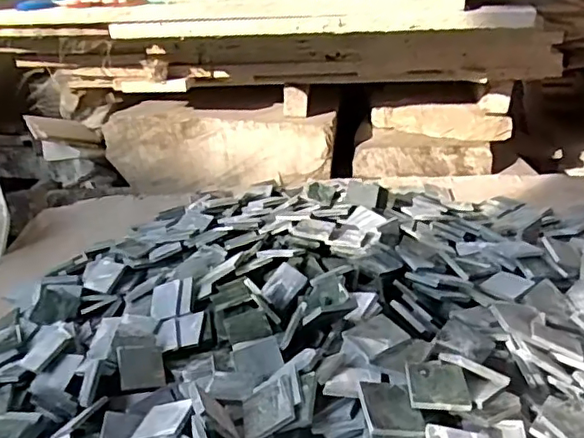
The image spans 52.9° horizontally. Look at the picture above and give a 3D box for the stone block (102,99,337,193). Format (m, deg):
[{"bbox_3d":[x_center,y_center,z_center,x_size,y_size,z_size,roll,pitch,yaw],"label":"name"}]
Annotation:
[{"bbox_3d":[-0.131,-0.148,1.123,0.420,0.146,0.137,2,29,14],"label":"stone block"}]

